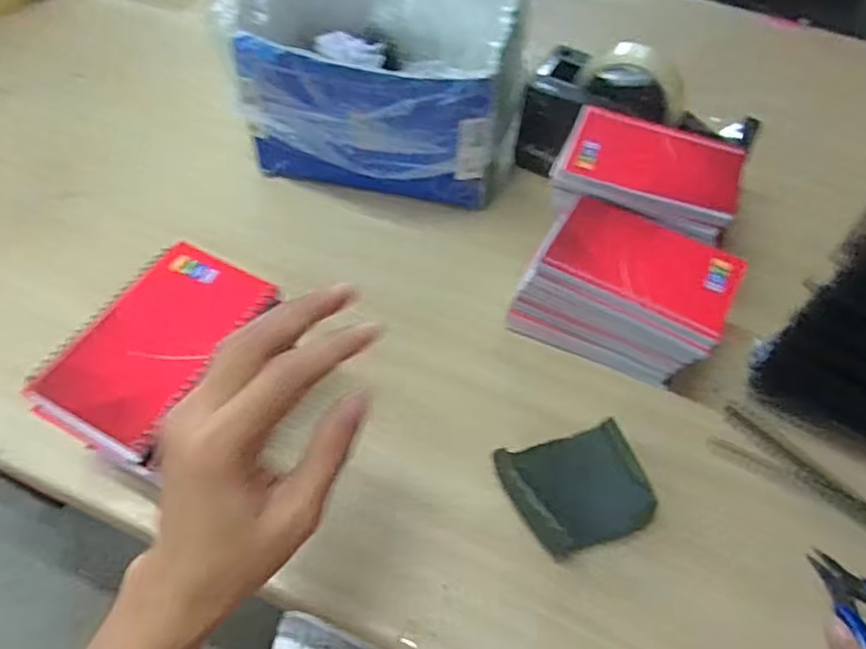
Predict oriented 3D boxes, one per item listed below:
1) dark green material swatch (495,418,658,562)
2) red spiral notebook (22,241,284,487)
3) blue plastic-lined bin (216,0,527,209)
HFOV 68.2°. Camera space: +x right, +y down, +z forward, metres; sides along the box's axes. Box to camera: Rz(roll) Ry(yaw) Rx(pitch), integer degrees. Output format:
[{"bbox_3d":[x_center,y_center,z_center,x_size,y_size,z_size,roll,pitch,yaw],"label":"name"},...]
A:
[{"bbox_3d":[0.095,0.110,0.422,0.090,0.032,0.071,-12,58,-11],"label":"dark green material swatch"},{"bbox_3d":[-0.164,0.011,0.382,0.088,0.009,0.135,25,59,13],"label":"red spiral notebook"},{"bbox_3d":[-0.046,-0.226,0.584,0.250,0.147,0.210,12,57,5],"label":"blue plastic-lined bin"}]

